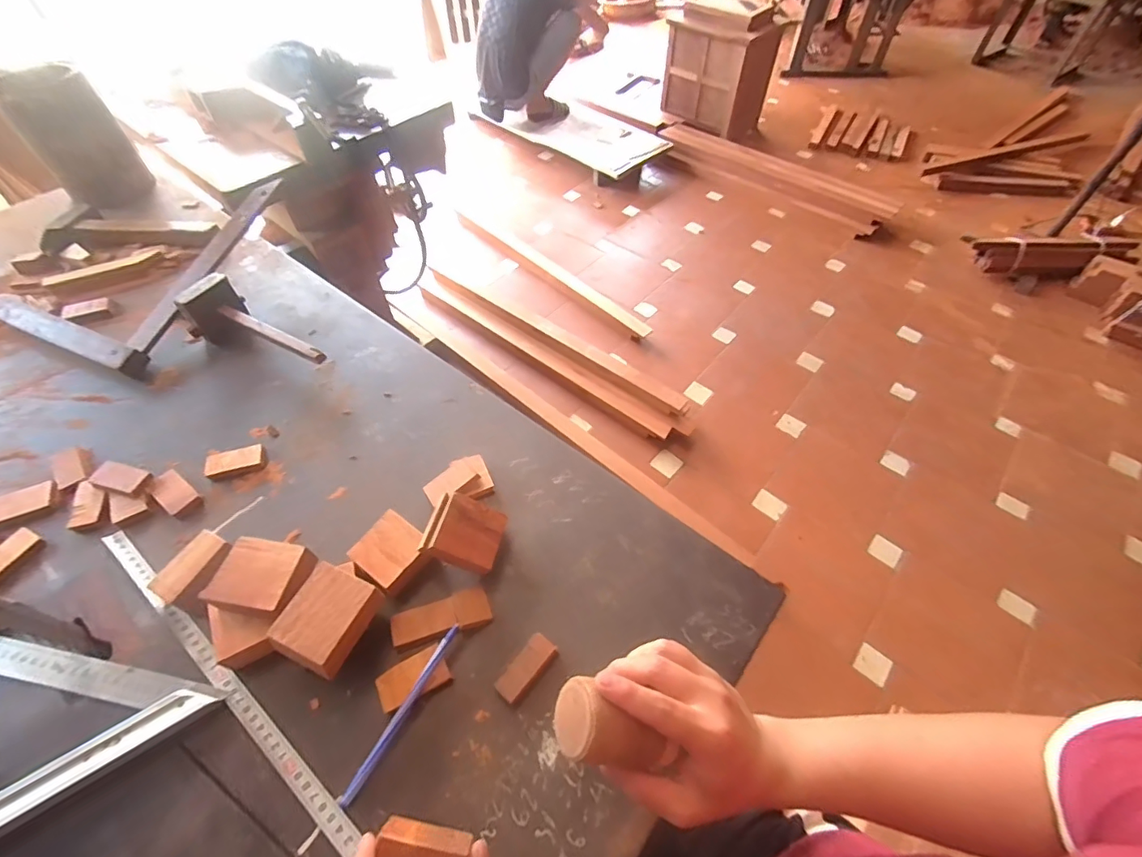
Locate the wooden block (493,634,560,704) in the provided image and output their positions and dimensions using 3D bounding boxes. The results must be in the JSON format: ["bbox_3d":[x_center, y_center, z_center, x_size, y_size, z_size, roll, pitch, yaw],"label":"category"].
[{"bbox_3d":[-0.036,0.196,0.409,0.023,0.011,0.055,34,61,23],"label":"wooden block"}]

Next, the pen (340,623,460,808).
[{"bbox_3d":[-0.131,0.218,0.391,0.010,0.015,0.137,24,57,17],"label":"pen"}]

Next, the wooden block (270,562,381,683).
[{"bbox_3d":[-0.194,0.150,0.397,0.056,0.023,0.069,21,57,14],"label":"wooden block"}]

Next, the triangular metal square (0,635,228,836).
[{"bbox_3d":[-0.403,0.202,0.407,0.185,0.014,0.174,-28,58,-19],"label":"triangular metal square"}]

